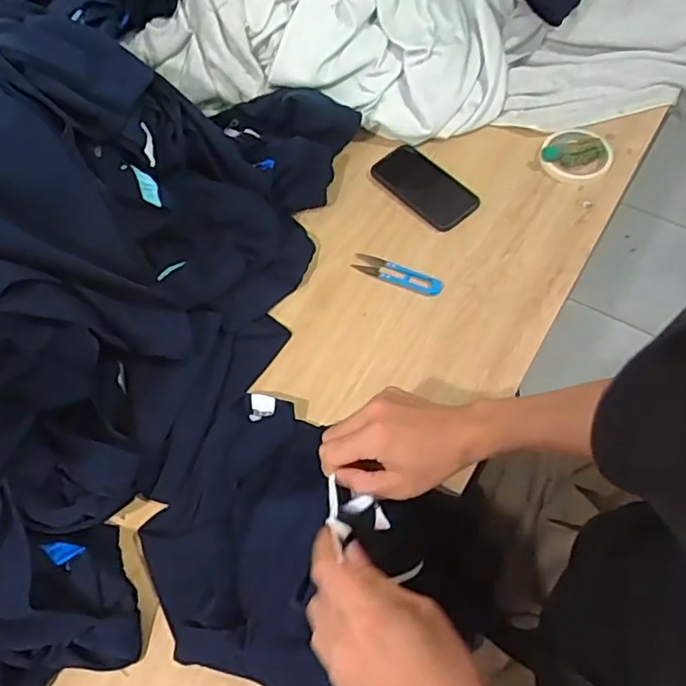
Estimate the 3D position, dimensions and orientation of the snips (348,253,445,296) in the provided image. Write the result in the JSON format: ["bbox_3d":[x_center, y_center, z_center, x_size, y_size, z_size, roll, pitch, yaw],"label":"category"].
[{"bbox_3d":[0.070,-0.089,0.762,0.119,0.006,0.028,23,66,15],"label":"snips"}]

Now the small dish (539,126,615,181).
[{"bbox_3d":[0.324,-0.267,0.815,0.089,0.018,0.094,-2,61,3],"label":"small dish"}]

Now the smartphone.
[{"bbox_3d":[0.113,-0.217,0.812,0.079,0.009,0.146,-39,66,-16],"label":"smartphone"}]

